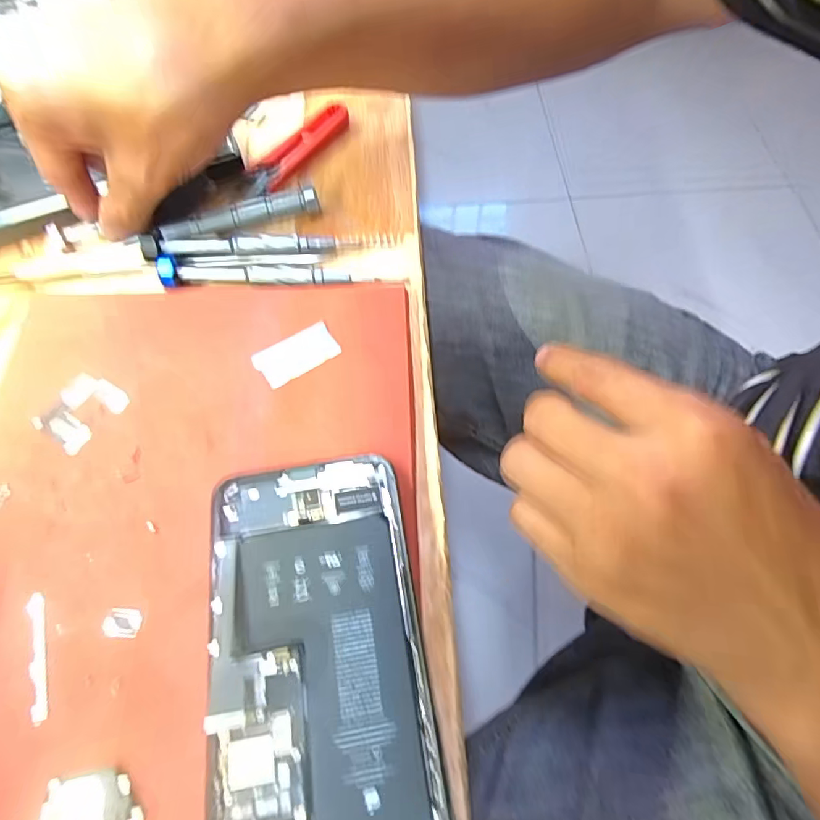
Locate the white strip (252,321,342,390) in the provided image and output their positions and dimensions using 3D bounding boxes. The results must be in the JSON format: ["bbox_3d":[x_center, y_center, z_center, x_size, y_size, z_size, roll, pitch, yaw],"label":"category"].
[{"bbox_3d":[-0.056,-0.029,0.234,0.039,0.004,0.022,-31,68,-13],"label":"white strip"}]

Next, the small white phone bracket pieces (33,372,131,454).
[{"bbox_3d":[-0.151,0.000,0.218,0.029,0.004,0.033,30,69,14],"label":"small white phone bracket pieces"}]

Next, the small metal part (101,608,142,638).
[{"bbox_3d":[-0.110,0.080,0.180,0.013,0.004,0.010,4,65,2],"label":"small metal part"}]

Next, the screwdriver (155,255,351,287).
[{"bbox_3d":[-0.081,-0.074,0.249,0.095,0.015,0.010,-4,65,-1],"label":"screwdriver"}]

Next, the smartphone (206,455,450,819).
[{"bbox_3d":[-0.033,0.090,0.168,0.074,0.015,0.152,-9,65,-4],"label":"smartphone"}]

